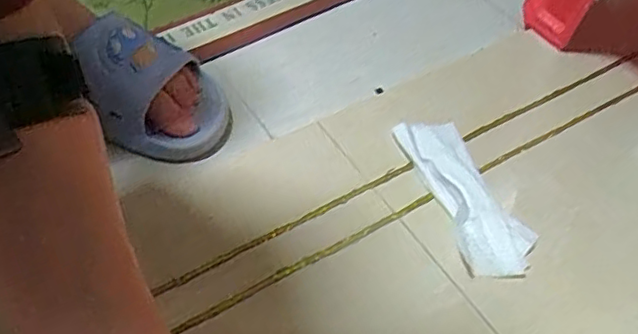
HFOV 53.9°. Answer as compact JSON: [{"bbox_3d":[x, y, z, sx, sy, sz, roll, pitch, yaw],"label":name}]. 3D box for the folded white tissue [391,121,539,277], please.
[{"bbox_3d":[0.112,0.017,0.485,0.052,0.020,0.148,-12,53,-14],"label":"folded white tissue"}]

